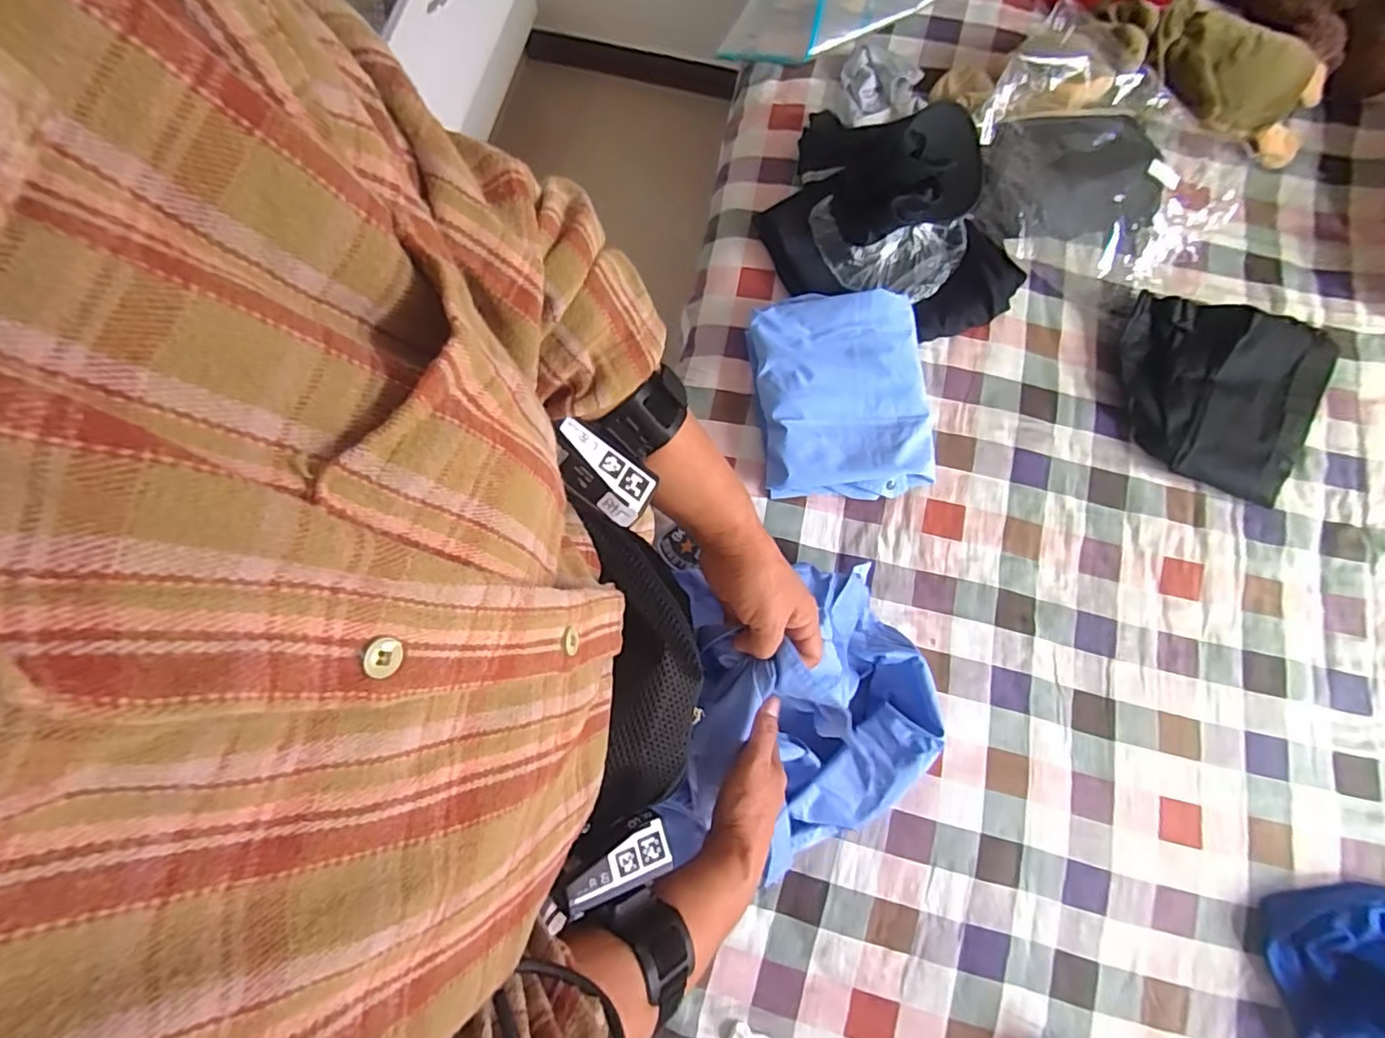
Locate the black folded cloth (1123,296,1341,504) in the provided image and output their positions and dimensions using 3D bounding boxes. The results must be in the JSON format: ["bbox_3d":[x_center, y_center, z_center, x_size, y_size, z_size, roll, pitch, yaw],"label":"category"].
[{"bbox_3d":[0.684,-0.172,0.815,0.244,0.047,0.242,24,79,6],"label":"black folded cloth"}]

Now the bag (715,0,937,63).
[{"bbox_3d":[0.227,-0.812,0.999,0.321,0.096,0.217,23,79,6],"label":"bag"}]

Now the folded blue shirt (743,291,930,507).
[{"bbox_3d":[0.199,-0.163,0.814,0.222,0.062,0.269,-5,77,0],"label":"folded blue shirt"}]

